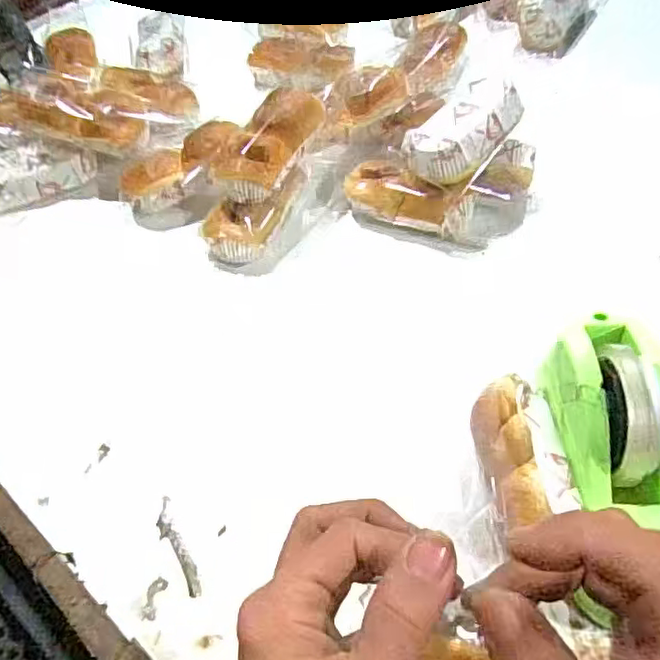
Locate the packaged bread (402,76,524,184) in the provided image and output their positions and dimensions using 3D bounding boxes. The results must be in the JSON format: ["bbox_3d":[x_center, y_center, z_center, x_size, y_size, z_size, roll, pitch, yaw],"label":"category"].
[{"bbox_3d":[0.137,-0.202,0.606,0.073,0.043,0.135,35,63,26],"label":"packaged bread"}]

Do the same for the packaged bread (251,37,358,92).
[{"bbox_3d":[-0.046,-0.351,0.809,0.155,0.047,0.063,24,58,20],"label":"packaged bread"}]

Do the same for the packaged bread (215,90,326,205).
[{"bbox_3d":[-0.062,-0.192,0.618,0.075,0.048,0.129,17,57,16],"label":"packaged bread"}]

